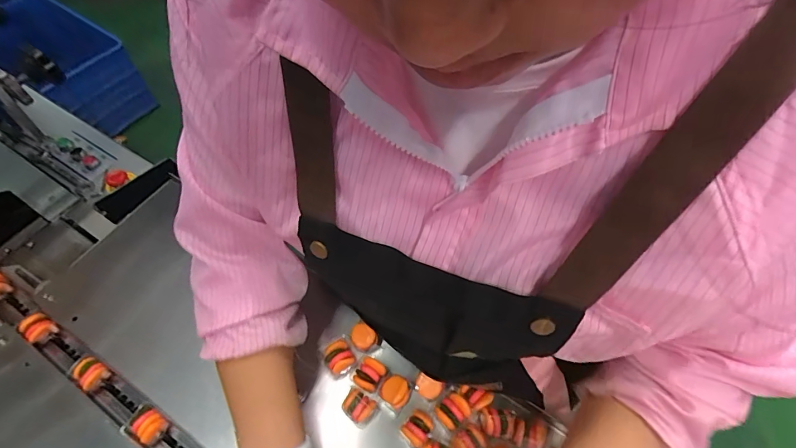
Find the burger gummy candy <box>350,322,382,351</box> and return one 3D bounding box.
[{"bbox_3d":[-0.040,0.141,0.504,0.033,0.033,0.027,27,61,14],"label":"burger gummy candy"}]

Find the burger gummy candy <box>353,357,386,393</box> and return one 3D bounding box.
[{"bbox_3d":[-0.033,0.178,0.489,0.030,0.025,0.034,28,62,15],"label":"burger gummy candy"}]

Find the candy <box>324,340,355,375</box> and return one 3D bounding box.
[{"bbox_3d":[-0.070,0.158,0.491,0.031,0.030,0.034,-30,64,-18],"label":"candy"}]

